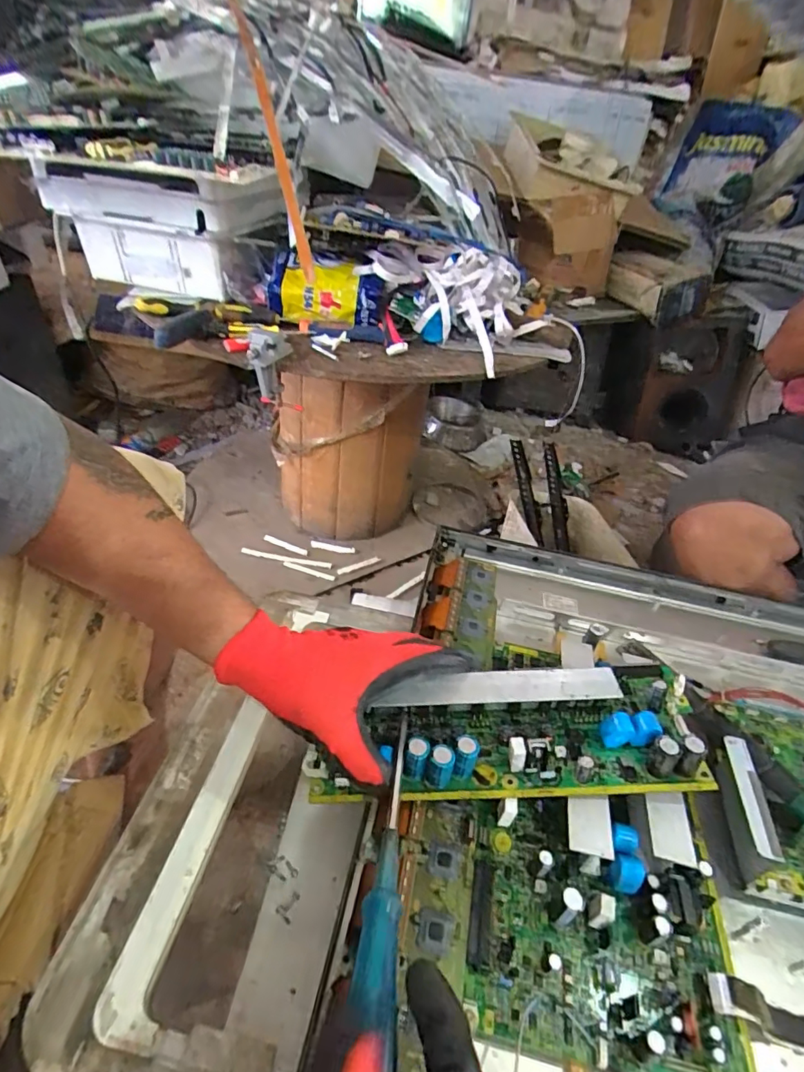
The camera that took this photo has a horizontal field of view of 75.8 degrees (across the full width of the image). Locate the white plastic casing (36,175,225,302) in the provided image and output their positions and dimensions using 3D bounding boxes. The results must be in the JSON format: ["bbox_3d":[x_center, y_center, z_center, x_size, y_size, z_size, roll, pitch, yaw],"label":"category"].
[{"bbox_3d":[-0.369,-0.422,0.734,0.281,0.137,0.051,16,40,10],"label":"white plastic casing"}]

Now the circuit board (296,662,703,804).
[{"bbox_3d":[0.082,0.153,0.404,0.299,0.044,0.098,-4,40,-3],"label":"circuit board"}]

